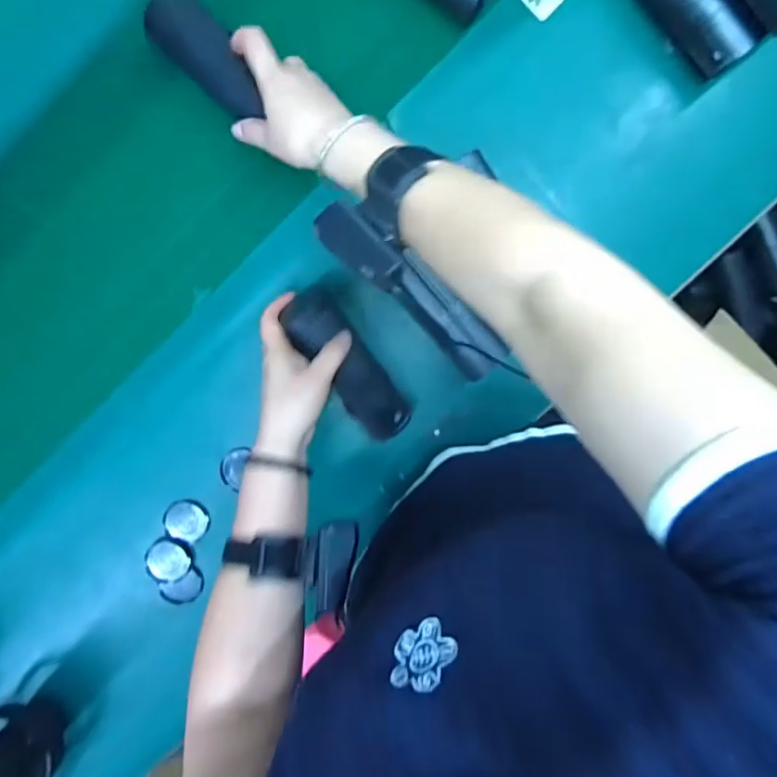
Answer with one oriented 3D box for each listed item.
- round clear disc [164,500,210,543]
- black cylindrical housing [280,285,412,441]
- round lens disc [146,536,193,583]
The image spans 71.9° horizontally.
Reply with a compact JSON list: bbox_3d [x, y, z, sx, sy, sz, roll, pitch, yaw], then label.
[{"bbox_3d":[-0.227,0.148,0.607,0.051,0.013,0.046,15,97,-2],"label":"round clear disc"},{"bbox_3d":[-0.036,-0.019,0.531,0.051,0.062,0.182,-33,121,3],"label":"black cylindrical housing"},{"bbox_3d":[-0.249,0.193,0.605,0.054,0.011,0.049,-7,89,5],"label":"round lens disc"}]

